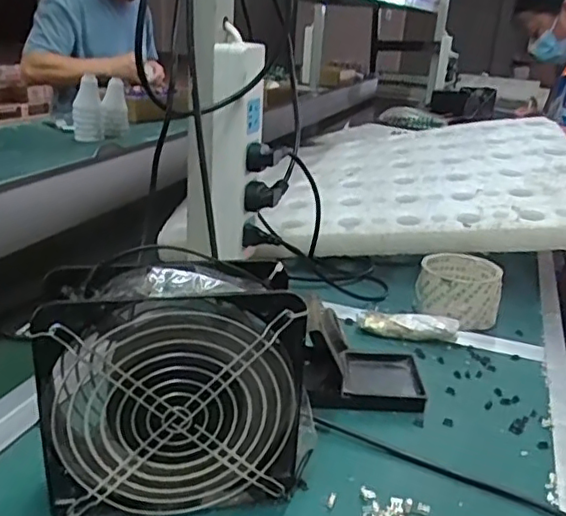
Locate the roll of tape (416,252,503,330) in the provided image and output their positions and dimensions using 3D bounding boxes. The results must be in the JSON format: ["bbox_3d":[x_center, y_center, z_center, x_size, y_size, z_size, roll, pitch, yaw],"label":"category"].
[{"bbox_3d":[0.189,0.035,0.651,0.082,0.054,0.086,12,23,21],"label":"roll of tape"}]

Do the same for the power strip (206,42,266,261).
[{"bbox_3d":[-0.047,-0.105,0.622,0.042,0.210,0.055,9,22,14],"label":"power strip"}]

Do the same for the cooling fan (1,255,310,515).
[{"bbox_3d":[-0.063,0.081,0.375,0.157,0.153,0.056,-1,22,-12],"label":"cooling fan"}]

